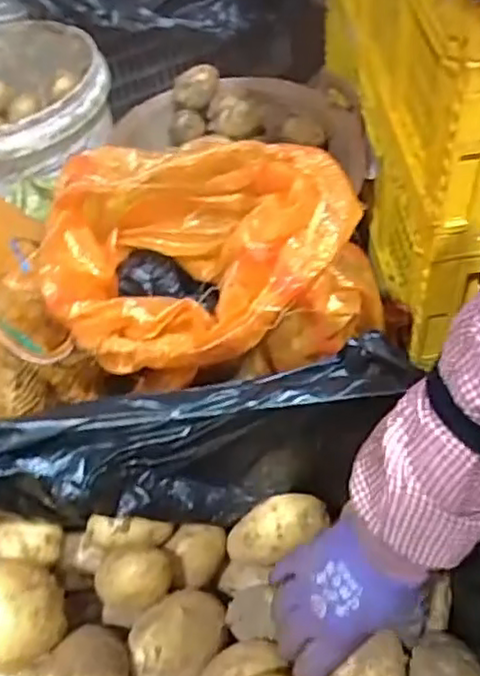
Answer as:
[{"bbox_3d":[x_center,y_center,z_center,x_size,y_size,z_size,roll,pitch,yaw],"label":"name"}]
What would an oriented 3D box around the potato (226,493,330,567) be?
[{"bbox_3d":[0.034,0.176,0.629,0.096,0.047,0.046,-33,54,5],"label":"potato"}]

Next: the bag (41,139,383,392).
[{"bbox_3d":[-0.033,-0.062,0.598,0.274,0.167,0.173,13,56,16],"label":"bag"}]

